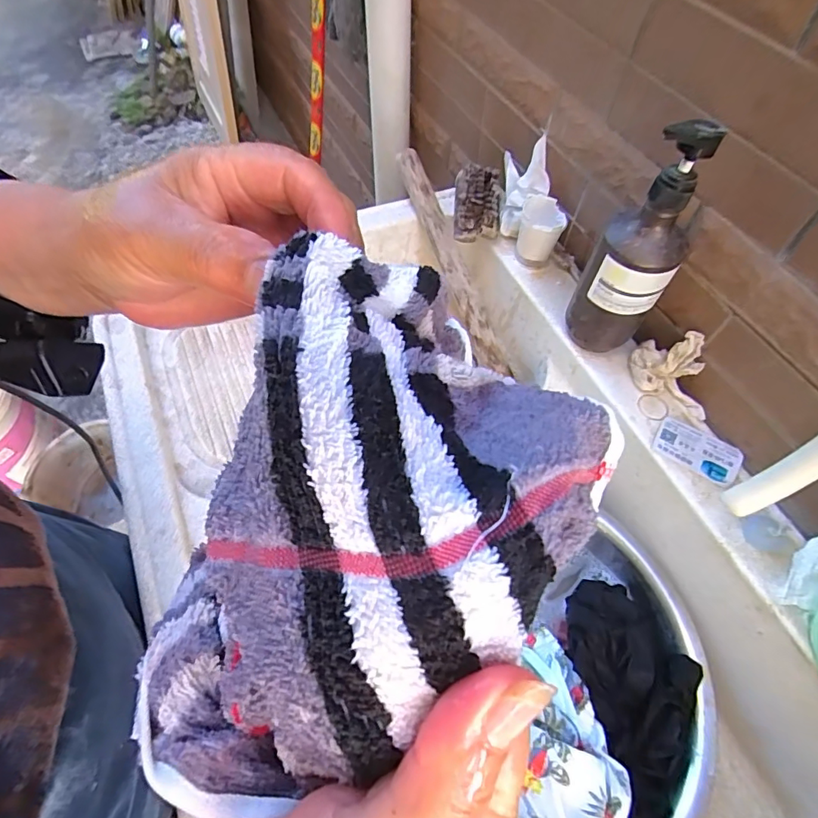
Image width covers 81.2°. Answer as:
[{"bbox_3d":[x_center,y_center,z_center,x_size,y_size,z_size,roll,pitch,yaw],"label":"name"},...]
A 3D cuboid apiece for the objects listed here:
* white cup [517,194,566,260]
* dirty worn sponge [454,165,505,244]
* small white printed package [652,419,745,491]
[{"bbox_3d":[0.177,-0.239,0.644,0.058,0.058,0.059,13,60,7],"label":"white cup"},{"bbox_3d":[0.103,-0.303,0.695,0.070,0.034,0.133,5,59,2],"label":"dirty worn sponge"},{"bbox_3d":[0.316,0.045,0.523,0.086,0.009,0.058,30,63,16],"label":"small white printed package"}]

